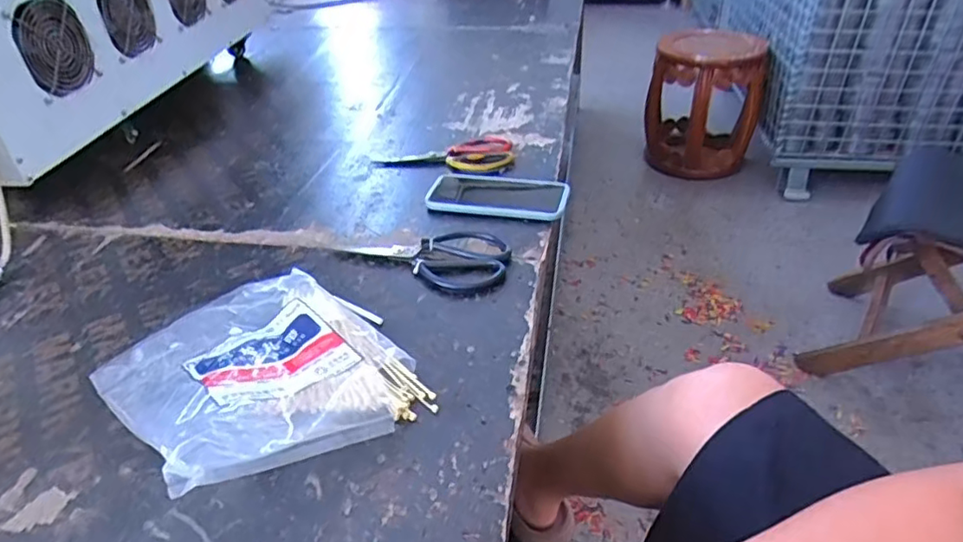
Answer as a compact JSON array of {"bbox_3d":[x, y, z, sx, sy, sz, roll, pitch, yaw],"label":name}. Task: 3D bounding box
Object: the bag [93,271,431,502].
[{"bbox_3d":[-0.185,0.068,0.492,0.250,0.070,0.205,29,46,35],"label":"bag"}]

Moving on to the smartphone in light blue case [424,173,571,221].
[{"bbox_3d":[0.020,-0.098,0.741,0.173,0.011,0.090,7,37,12],"label":"smartphone in light blue case"}]

